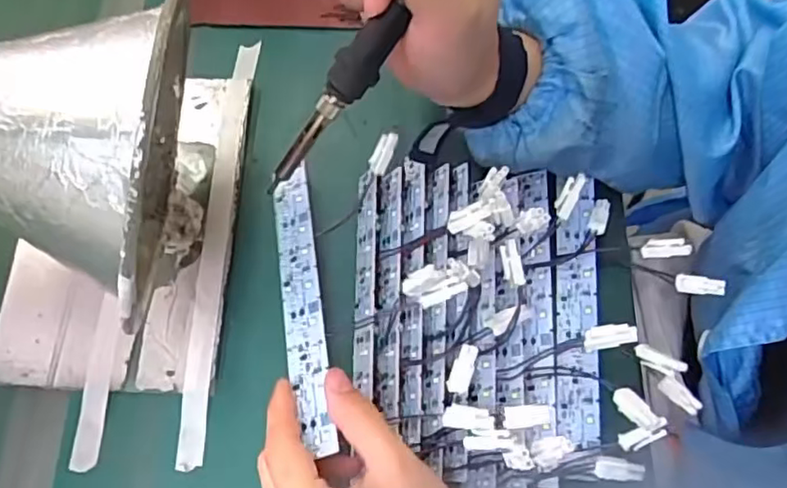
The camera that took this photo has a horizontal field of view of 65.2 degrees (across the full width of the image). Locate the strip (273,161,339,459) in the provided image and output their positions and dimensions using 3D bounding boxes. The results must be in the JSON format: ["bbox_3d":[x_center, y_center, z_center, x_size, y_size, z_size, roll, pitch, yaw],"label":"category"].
[{"bbox_3d":[-0.054,0.029,0.353,0.025,0.006,0.183,-22,55,14],"label":"strip"}]

